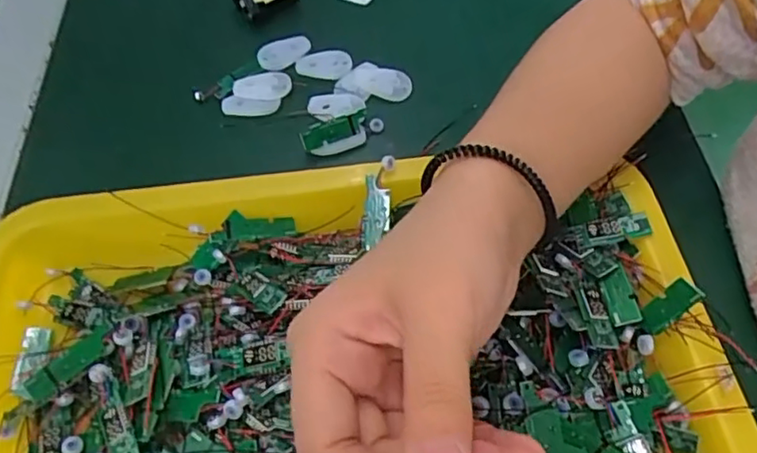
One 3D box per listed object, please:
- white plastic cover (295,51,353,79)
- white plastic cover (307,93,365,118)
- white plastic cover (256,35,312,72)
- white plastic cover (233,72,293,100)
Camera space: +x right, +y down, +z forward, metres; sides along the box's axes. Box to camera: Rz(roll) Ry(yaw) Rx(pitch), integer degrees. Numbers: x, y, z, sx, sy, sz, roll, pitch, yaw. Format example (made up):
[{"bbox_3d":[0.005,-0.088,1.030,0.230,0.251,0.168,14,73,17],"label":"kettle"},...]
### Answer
[{"bbox_3d":[-0.036,-0.104,0.397,0.039,0.008,0.016,4,59,18],"label":"white plastic cover"},{"bbox_3d":[-0.026,-0.075,0.375,0.034,0.004,0.020,-7,56,-4],"label":"white plastic cover"},{"bbox_3d":[-0.062,-0.114,0.406,0.036,0.017,0.004,-21,23,-8],"label":"white plastic cover"},{"bbox_3d":[-0.072,-0.088,0.383,0.035,0.007,0.022,-2,56,0],"label":"white plastic cover"}]

